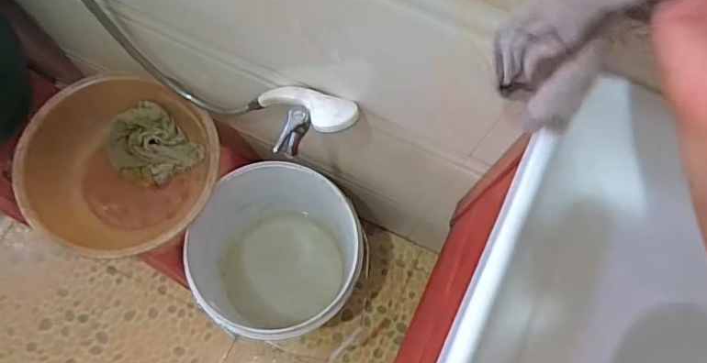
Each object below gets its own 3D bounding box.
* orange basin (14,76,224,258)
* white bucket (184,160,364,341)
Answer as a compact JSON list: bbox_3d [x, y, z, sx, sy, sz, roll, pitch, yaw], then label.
[{"bbox_3d":[-0.406,-0.013,0.958,0.315,0.153,0.305,1,72,-2],"label":"orange basin"},{"bbox_3d":[-0.147,0.148,1.065,0.280,0.368,0.327,-7,72,-5],"label":"white bucket"}]

